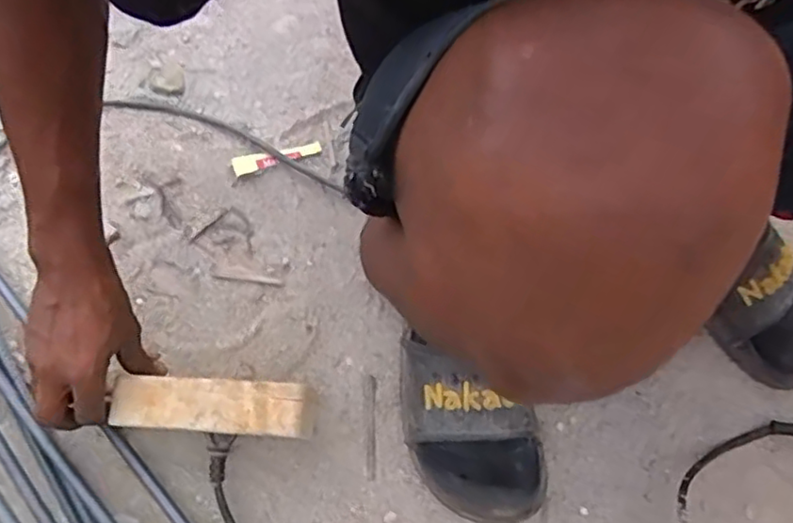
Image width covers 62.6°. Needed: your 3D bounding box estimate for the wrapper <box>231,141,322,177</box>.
[{"bbox_3d":[-0.125,-0.110,0.684,0.094,0.008,0.018,-18,61,-22],"label":"wrapper"}]

